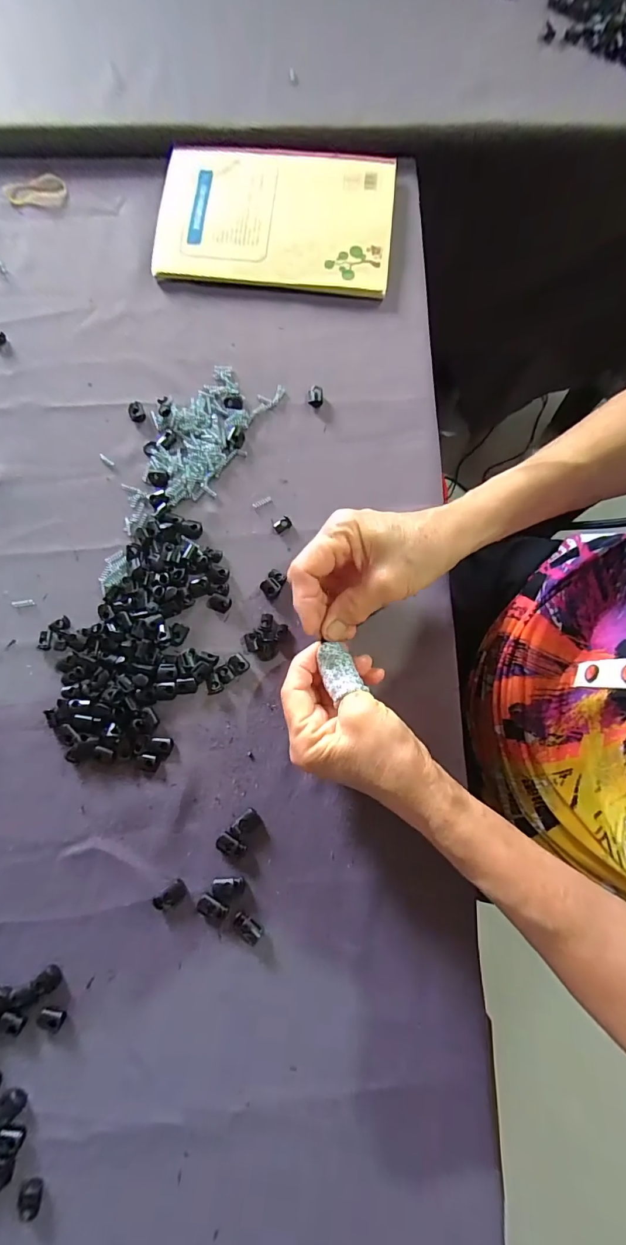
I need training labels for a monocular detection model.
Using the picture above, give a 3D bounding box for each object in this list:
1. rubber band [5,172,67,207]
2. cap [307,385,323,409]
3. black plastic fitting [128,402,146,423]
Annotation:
[{"bbox_3d":[-0.262,-0.409,0.410,0.053,0.004,0.029,0,79,1],"label":"rubber band"},{"bbox_3d":[0.002,-0.189,0.363,0.012,0.005,0.020,1,79,1],"label":"cap"},{"bbox_3d":[-0.147,-0.175,0.361,0.013,0.004,0.018,-22,79,-4],"label":"black plastic fitting"}]

